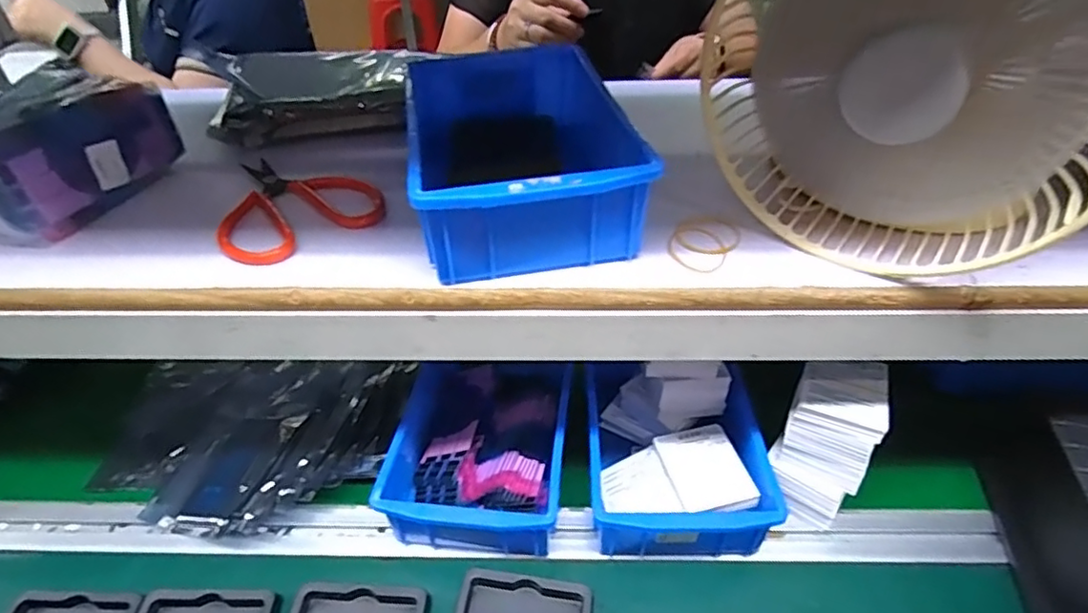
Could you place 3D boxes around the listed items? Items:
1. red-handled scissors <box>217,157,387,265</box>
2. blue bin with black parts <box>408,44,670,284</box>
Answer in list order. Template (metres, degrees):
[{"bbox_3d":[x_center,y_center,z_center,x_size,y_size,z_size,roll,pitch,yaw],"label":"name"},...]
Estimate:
[{"bbox_3d":[-0.175,-0.071,0.411,0.100,0.018,0.113,-29,47,-28],"label":"red-handled scissors"},{"bbox_3d":[-0.016,-0.102,0.395,0.129,0.064,0.200,-7,41,-6],"label":"blue bin with black parts"}]

